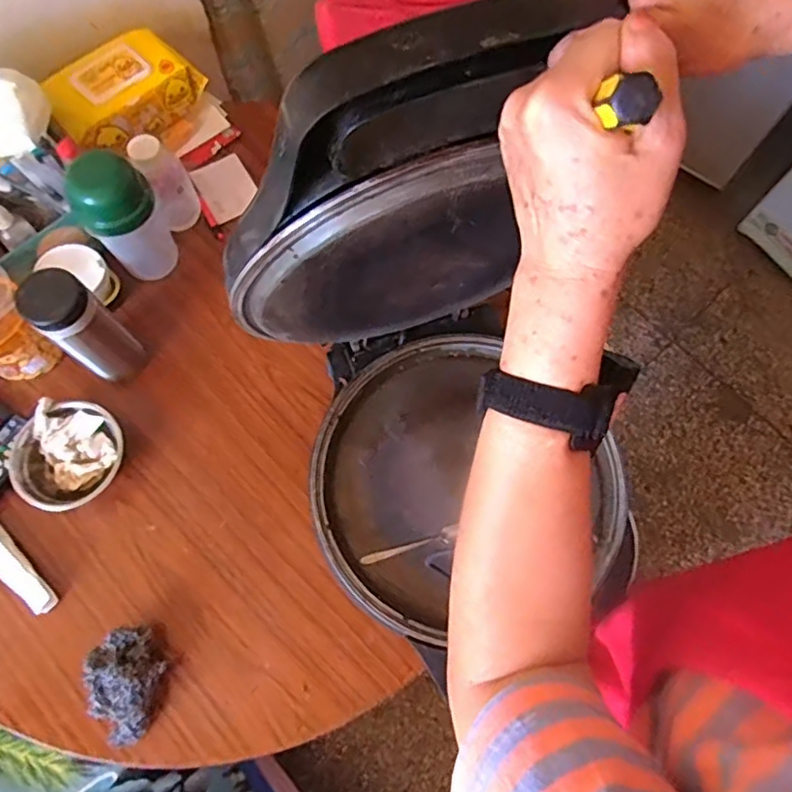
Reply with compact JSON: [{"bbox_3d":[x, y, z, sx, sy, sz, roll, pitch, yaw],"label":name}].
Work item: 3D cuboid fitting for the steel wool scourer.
[{"bbox_3d":[-0.284,0.305,0.615,0.067,0.048,0.110,-7,72,-3],"label":"steel wool scourer"}]

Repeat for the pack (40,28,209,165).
[{"bbox_3d":[-0.376,-0.417,0.807,0.108,0.077,0.204,32,74,9],"label":"pack"}]

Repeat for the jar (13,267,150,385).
[{"bbox_3d":[-0.357,-0.077,0.677,0.067,0.171,0.067,43,76,12],"label":"jar"}]

